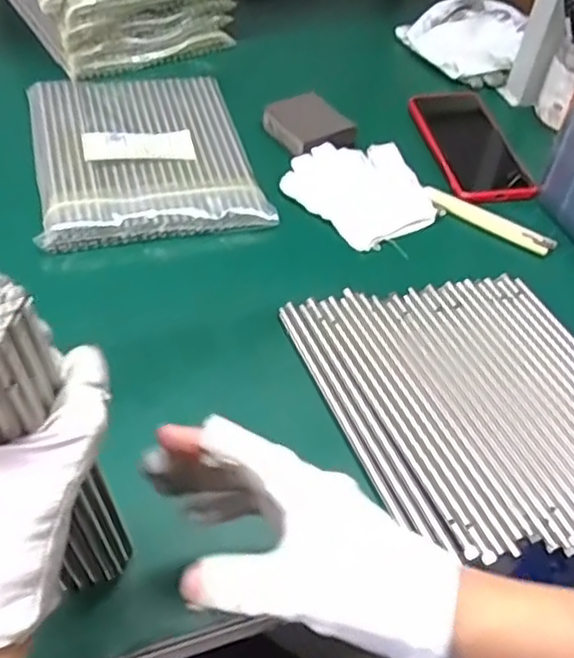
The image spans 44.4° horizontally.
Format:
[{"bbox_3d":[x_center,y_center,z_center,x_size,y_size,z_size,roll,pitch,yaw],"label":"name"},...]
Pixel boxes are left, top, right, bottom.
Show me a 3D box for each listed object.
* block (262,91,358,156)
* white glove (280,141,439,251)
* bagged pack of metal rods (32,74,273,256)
[{"bbox_3d":[0.020,-0.198,0.679,0.066,0.018,0.075,-25,58,-26],"label":"block"},{"bbox_3d":[0.068,-0.125,0.635,0.120,0.009,0.124,-19,55,-23],"label":"white glove"},{"bbox_3d":[-0.131,-0.167,0.632,0.182,0.017,0.230,-8,51,-15],"label":"bagged pack of metal rods"}]

